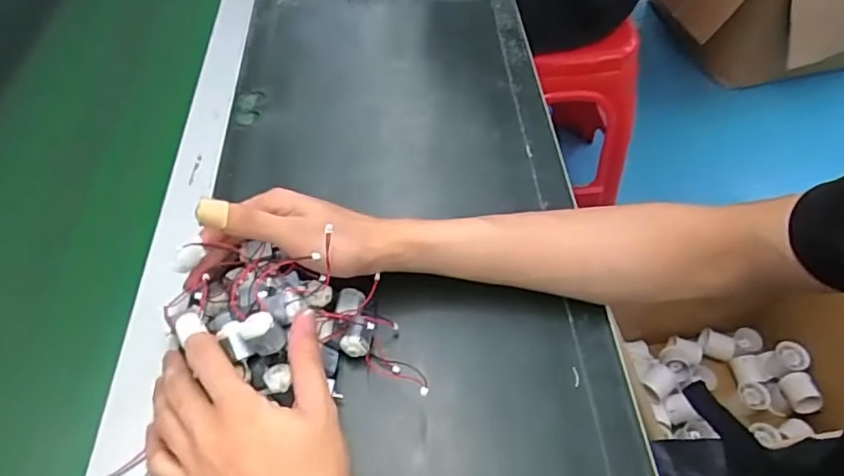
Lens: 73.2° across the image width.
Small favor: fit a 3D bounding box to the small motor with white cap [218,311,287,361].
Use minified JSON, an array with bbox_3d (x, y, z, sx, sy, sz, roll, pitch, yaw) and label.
[{"bbox_3d":[-0.100,0.057,0.334,0.041,0.014,0.021,-5,52,-1],"label":"small motor with white cap"}]

